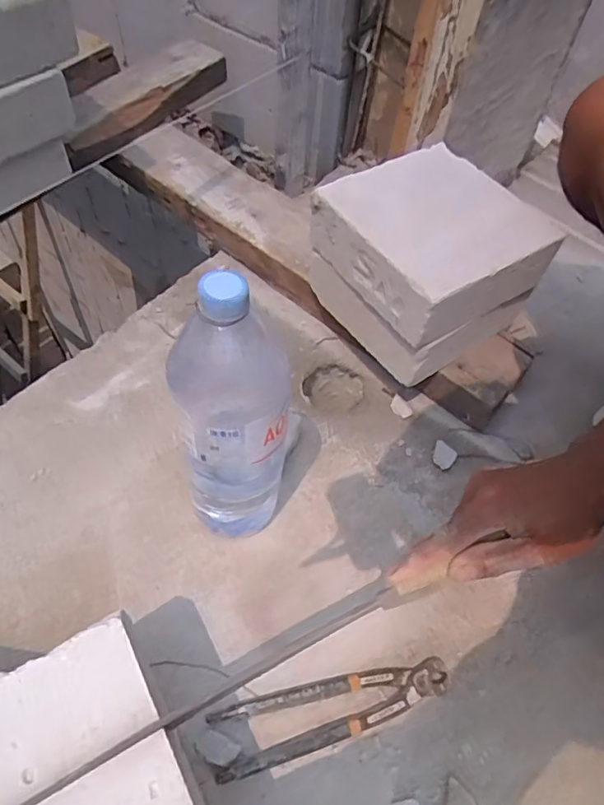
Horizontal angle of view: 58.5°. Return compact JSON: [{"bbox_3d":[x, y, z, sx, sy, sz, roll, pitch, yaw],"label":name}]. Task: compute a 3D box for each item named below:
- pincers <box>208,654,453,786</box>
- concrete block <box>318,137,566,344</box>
[{"bbox_3d":[0.029,0.275,0.490,0.218,0.018,0.054,-14,57,-14],"label":"pincers"},{"bbox_3d":[0.140,-0.185,0.602,0.181,0.085,0.192,-28,62,-22],"label":"concrete block"}]

